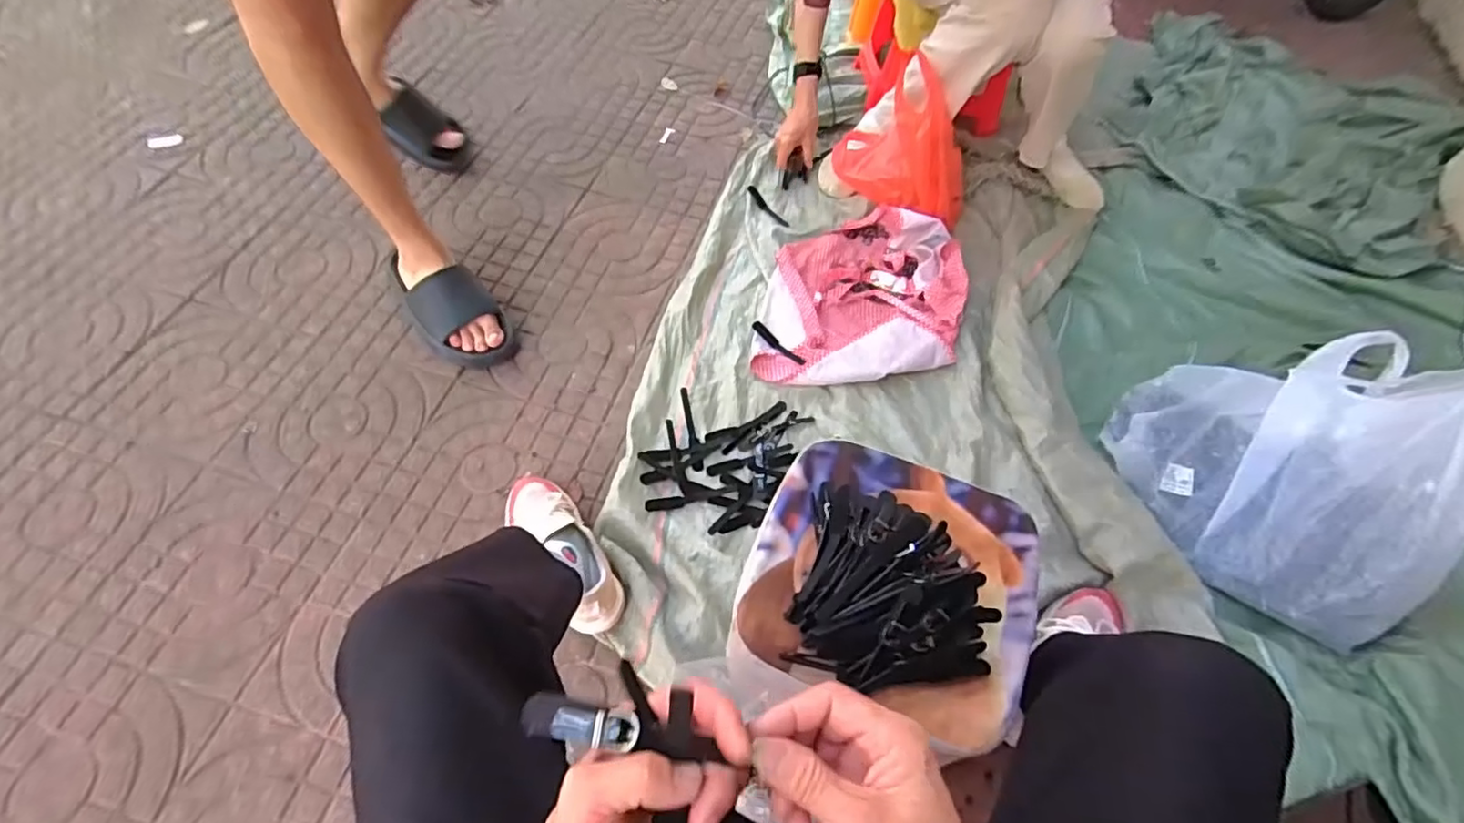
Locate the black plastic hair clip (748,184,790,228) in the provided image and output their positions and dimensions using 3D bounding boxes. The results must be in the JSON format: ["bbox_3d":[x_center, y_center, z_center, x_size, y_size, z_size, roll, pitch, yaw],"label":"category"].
[{"bbox_3d":[0.072,-0.408,1.262,0.022,0.014,0.141,-25,60,-19],"label":"black plastic hair clip"}]

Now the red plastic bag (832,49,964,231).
[{"bbox_3d":[0.326,-0.496,1.168,0.112,0.210,0.275,-34,67,-24],"label":"red plastic bag"}]

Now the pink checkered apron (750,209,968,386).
[{"bbox_3d":[0.236,-0.221,1.101,0.334,0.062,0.450,12,55,6],"label":"pink checkered apron"}]

